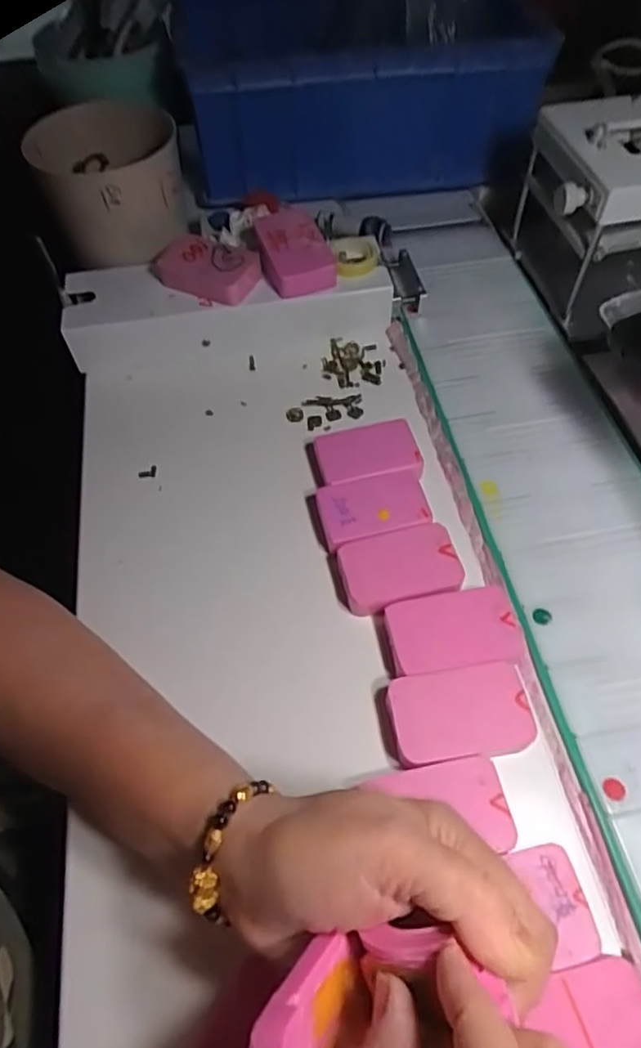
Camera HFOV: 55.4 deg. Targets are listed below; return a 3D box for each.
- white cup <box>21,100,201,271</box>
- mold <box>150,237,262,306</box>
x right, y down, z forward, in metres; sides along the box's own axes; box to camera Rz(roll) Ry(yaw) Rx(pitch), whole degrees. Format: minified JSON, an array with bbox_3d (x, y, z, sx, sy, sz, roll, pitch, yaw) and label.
[{"bbox_3d":[-0.175,-0.287,0.510,0.109,0.071,0.142,-17,58,-12],"label":"white cup"},{"bbox_3d":[-0.093,-0.201,0.479,0.087,0.027,0.045,19,60,14],"label":"mold"}]

